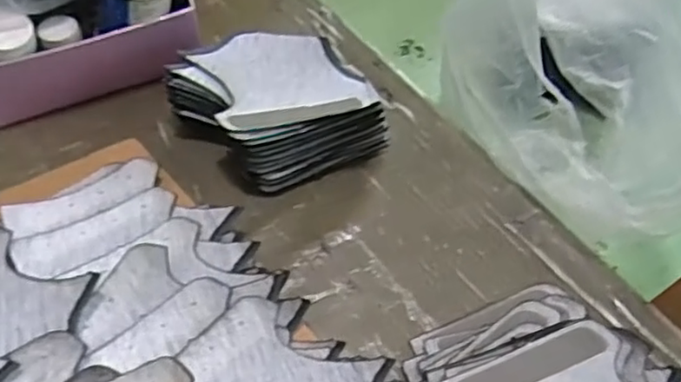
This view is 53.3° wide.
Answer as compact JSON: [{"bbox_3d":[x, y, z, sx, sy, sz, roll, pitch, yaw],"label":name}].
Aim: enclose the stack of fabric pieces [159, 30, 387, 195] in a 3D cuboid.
[{"bbox_3d":[-0.045,-0.064,0.493,0.106,0.046,0.133,-36,62,-25],"label":"stack of fabric pieces"}]

